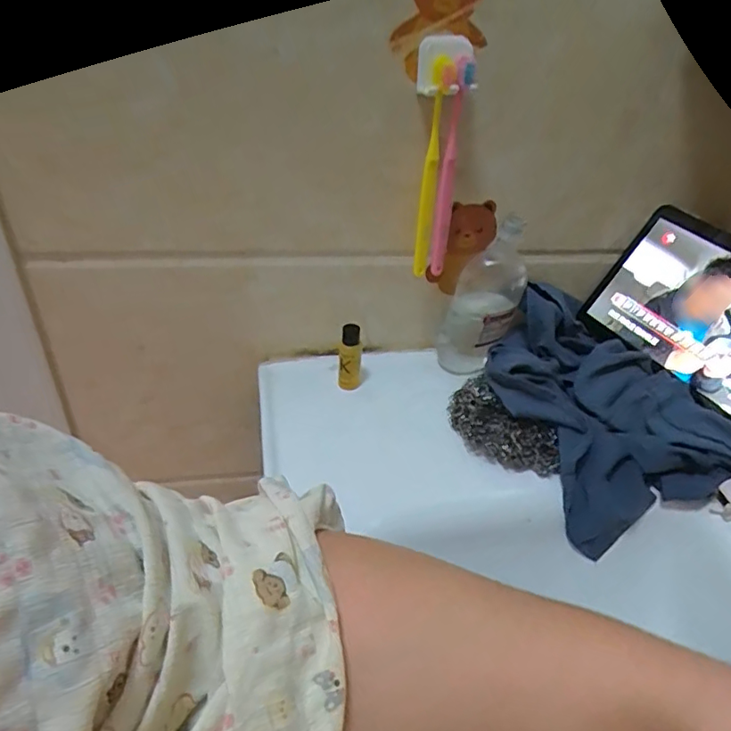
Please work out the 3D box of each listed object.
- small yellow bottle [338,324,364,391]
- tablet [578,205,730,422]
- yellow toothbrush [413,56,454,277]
[{"bbox_3d":[-0.015,-0.010,0.534,0.021,0.068,0.016,8,37,3],"label":"small yellow bottle"},{"bbox_3d":[0.322,-0.043,0.504,0.016,0.136,0.217,10,30,-44],"label":"tablet"},{"bbox_3d":[0.055,-0.159,0.466,0.015,0.180,0.020,11,37,7],"label":"yellow toothbrush"}]

